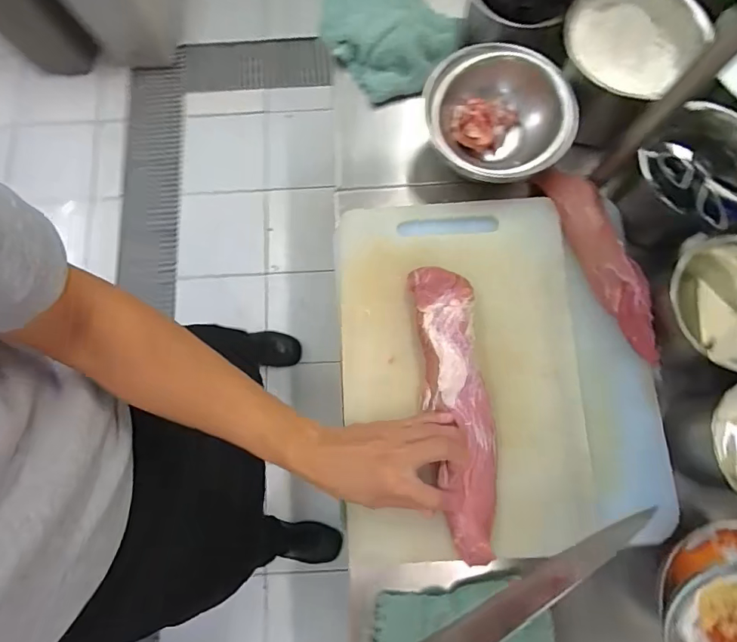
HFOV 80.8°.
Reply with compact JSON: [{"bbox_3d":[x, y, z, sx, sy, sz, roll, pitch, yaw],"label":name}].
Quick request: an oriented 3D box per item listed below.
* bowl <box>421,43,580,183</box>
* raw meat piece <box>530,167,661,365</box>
[{"bbox_3d":[0.152,-0.243,0.526,0.161,0.079,0.166,0,79,1],"label":"bowl"},{"bbox_3d":[0.263,-0.071,0.482,0.044,0.033,0.238,-22,79,-3],"label":"raw meat piece"}]

